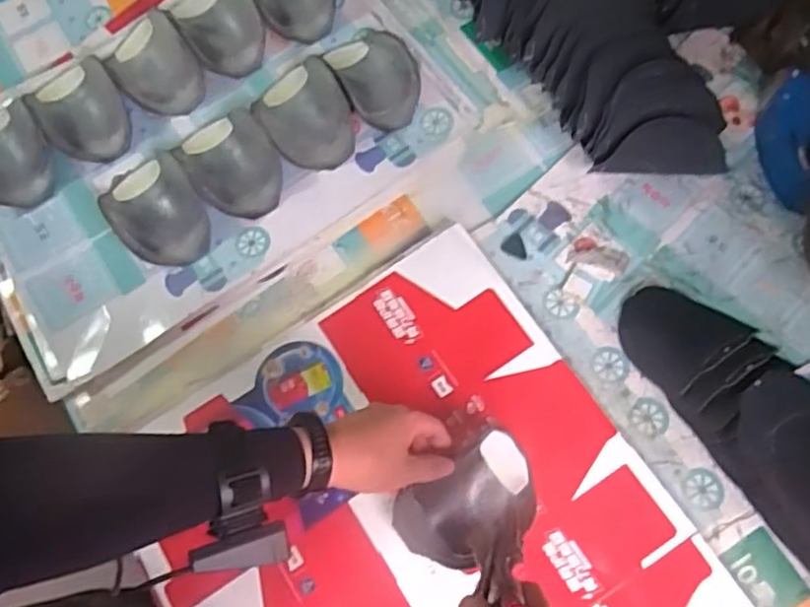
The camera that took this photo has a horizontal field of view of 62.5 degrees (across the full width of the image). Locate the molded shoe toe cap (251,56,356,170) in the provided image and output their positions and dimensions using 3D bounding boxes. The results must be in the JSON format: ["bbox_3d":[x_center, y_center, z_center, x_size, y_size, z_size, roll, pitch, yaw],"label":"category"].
[{"bbox_3d":[-0.119,-0.224,0.794,0.100,0.033,0.142,-26,72,-7],"label":"molded shoe toe cap"}]

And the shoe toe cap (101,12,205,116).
[{"bbox_3d":[-0.306,-0.289,0.813,0.093,0.030,0.130,-37,74,-11],"label":"shoe toe cap"}]

